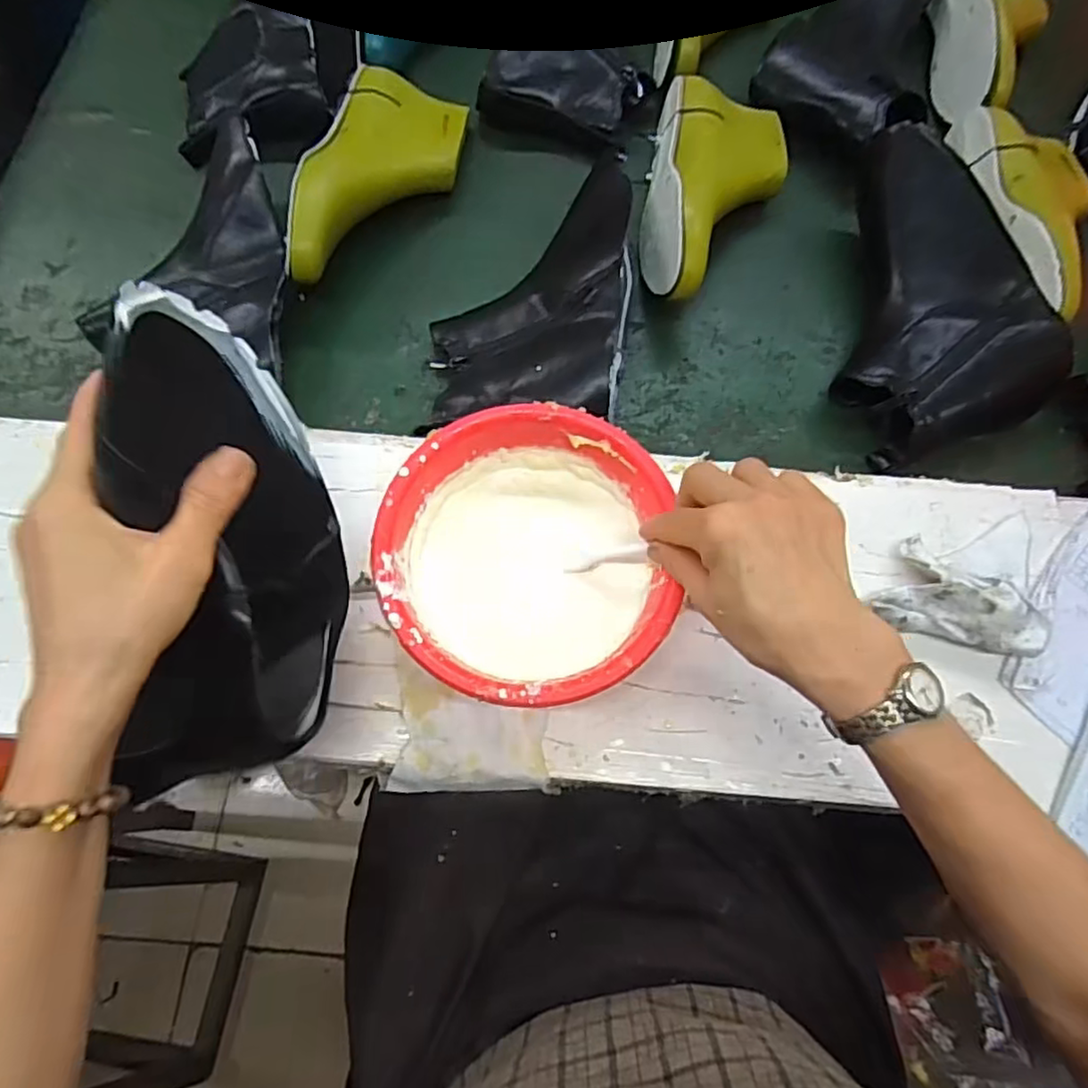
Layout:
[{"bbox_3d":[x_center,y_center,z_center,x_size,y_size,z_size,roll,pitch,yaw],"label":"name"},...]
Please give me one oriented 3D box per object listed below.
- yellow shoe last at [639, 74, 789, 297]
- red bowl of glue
[{"bbox_3d":[0.153,-0.315,0.587,0.123,0.076,0.256,11,71,2],"label":"yellow shoe last"},{"bbox_3d":[-0.012,0.012,0.440,0.178,0.077,0.186,0,71,-1],"label":"red bowl of glue"}]

